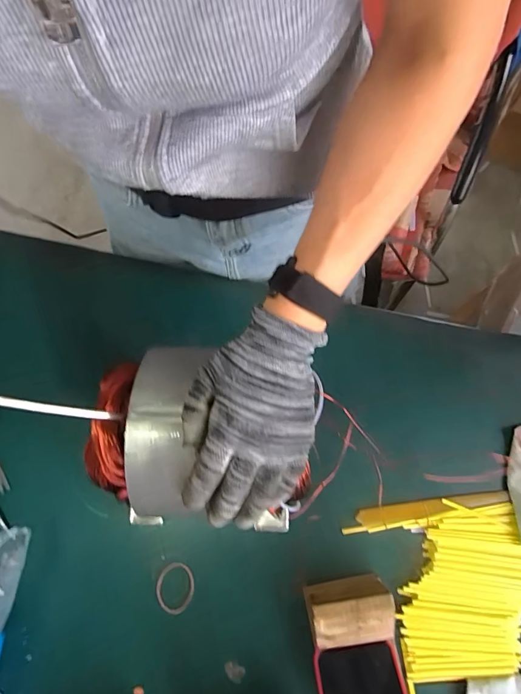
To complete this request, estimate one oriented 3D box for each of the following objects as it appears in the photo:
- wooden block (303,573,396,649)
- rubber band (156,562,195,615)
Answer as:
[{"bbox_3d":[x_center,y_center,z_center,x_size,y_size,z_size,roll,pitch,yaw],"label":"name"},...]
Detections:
[{"bbox_3d":[0.090,0.273,0.408,0.080,0.057,0.056,-11,76,-1],"label":"wooden block"},{"bbox_3d":[-0.097,0.275,0.459,0.043,0.007,0.051,-12,68,-1],"label":"rubber band"}]

